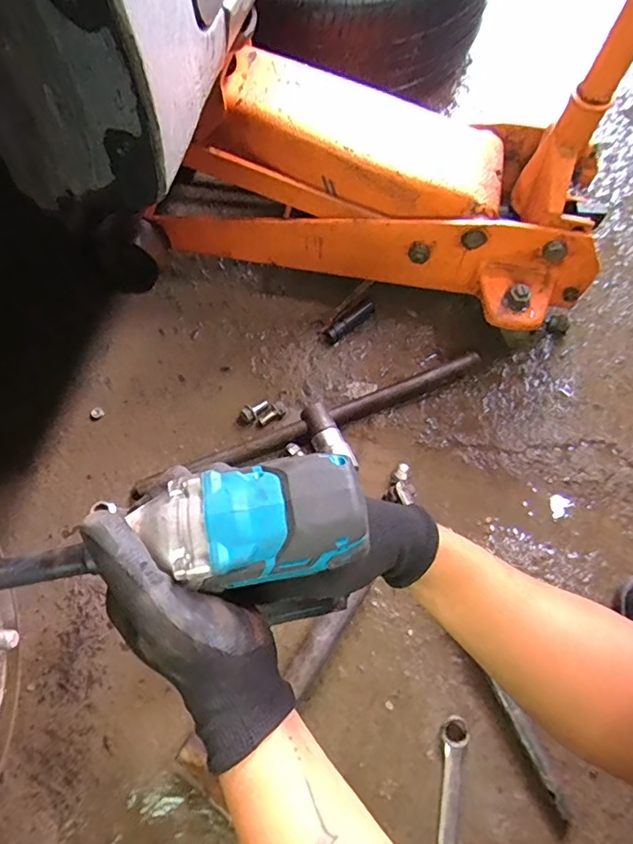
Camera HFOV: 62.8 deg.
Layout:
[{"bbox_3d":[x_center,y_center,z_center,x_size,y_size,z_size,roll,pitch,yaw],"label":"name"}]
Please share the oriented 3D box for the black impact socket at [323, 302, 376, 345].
[{"bbox_3d":[0.047,-0.136,0.716,0.080,0.024,0.022,-33,71,-13],"label":"black impact socket"}]

